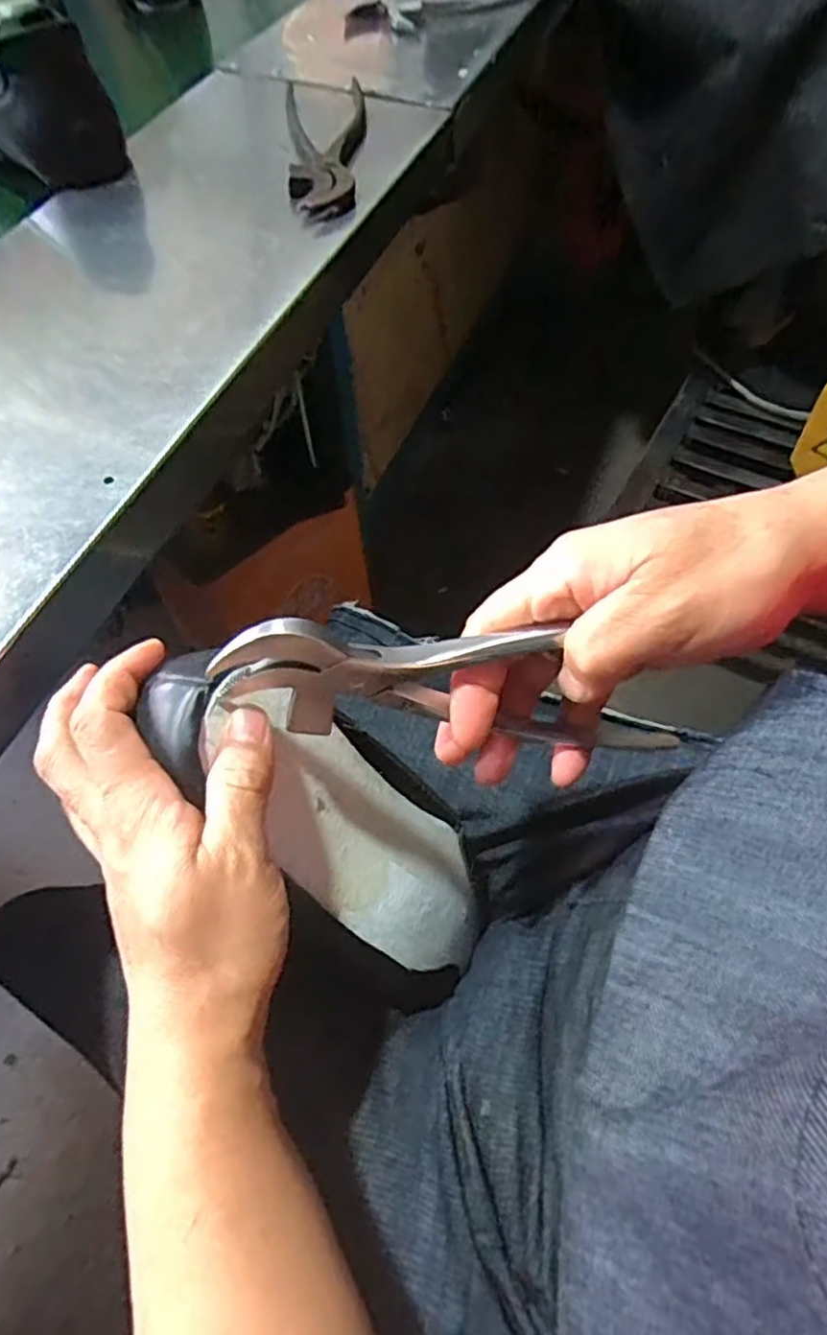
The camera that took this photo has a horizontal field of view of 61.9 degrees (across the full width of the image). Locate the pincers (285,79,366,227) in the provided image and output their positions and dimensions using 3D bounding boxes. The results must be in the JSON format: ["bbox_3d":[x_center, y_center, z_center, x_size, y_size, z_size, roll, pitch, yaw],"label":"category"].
[{"bbox_3d":[-0.065,-0.404,0.530,0.062,0.017,0.194,-4,61,-4],"label":"pincers"}]

